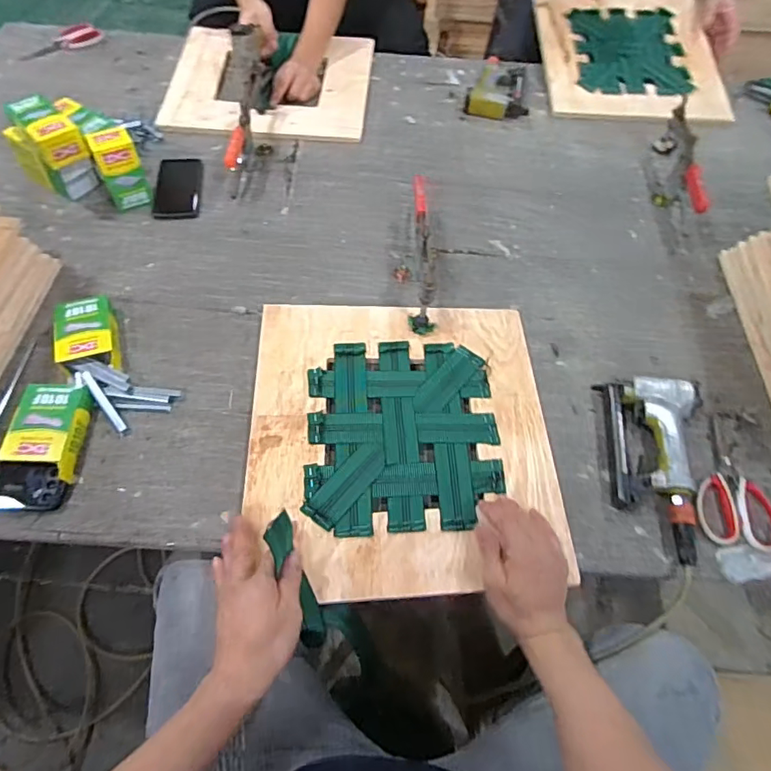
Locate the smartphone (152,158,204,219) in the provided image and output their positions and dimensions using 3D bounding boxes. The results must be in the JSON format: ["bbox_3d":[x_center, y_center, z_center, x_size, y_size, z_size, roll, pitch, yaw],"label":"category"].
[{"bbox_3d":[-0.388,-0.374,0.958,0.084,0.009,0.168,-4,58,-5],"label":"smartphone"}]

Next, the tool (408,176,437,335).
[{"bbox_3d":[0.063,-0.221,0.828,0.055,0.106,0.282,3,58,-1],"label":"tool"}]

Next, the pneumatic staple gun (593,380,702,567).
[{"bbox_3d":[0.370,0.103,0.681,0.132,0.042,0.252,3,58,-1],"label":"pneumatic staple gun"}]

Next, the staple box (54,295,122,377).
[{"bbox_3d":[-0.438,-0.072,0.748,0.077,0.038,0.126,-14,60,-11],"label":"staple box"}]

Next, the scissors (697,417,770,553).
[{"bbox_3d":[0.468,0.127,0.689,0.105,0.012,0.187,6,58,1],"label":"scissors"}]

